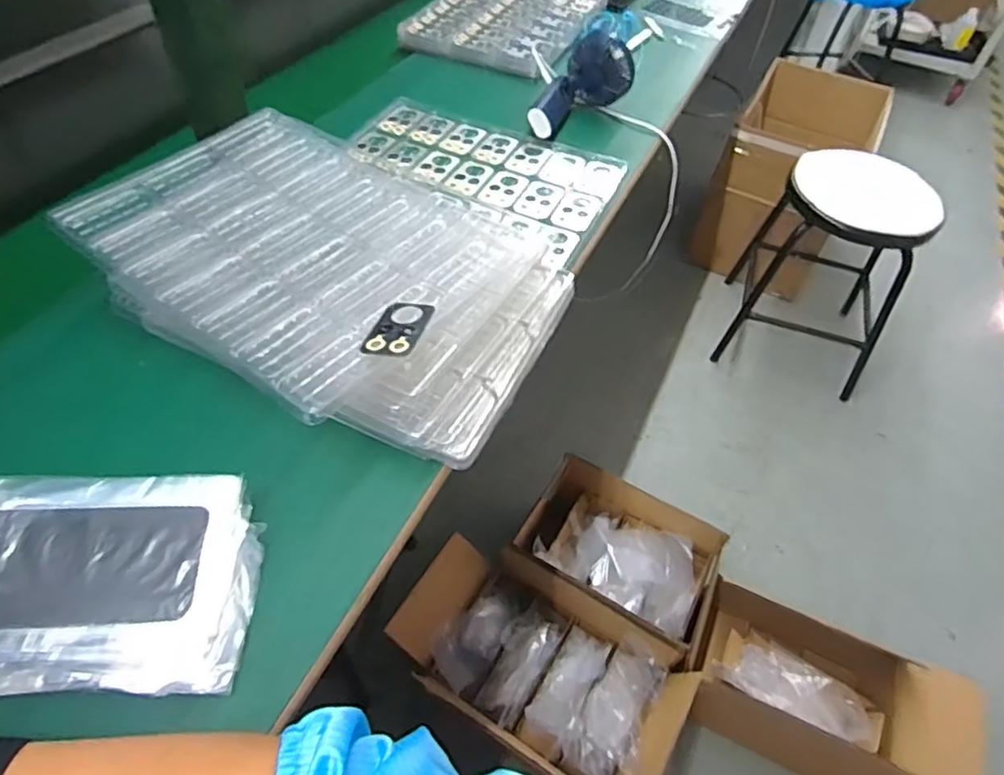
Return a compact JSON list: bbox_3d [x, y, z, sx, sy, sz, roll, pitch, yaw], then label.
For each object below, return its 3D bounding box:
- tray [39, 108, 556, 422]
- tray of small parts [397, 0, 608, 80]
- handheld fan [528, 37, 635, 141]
[{"bbox_3d":[-0.164,-0.128,0.526,0.317,0.025,0.260,33,56,20],"label":"tray"},{"bbox_3d":[0.016,-0.585,0.980,0.238,0.025,0.323,20,52,11],"label":"tray of small parts"},{"bbox_3d":[0.106,-0.375,0.790,0.090,0.071,0.187,20,52,11],"label":"handheld fan"}]

